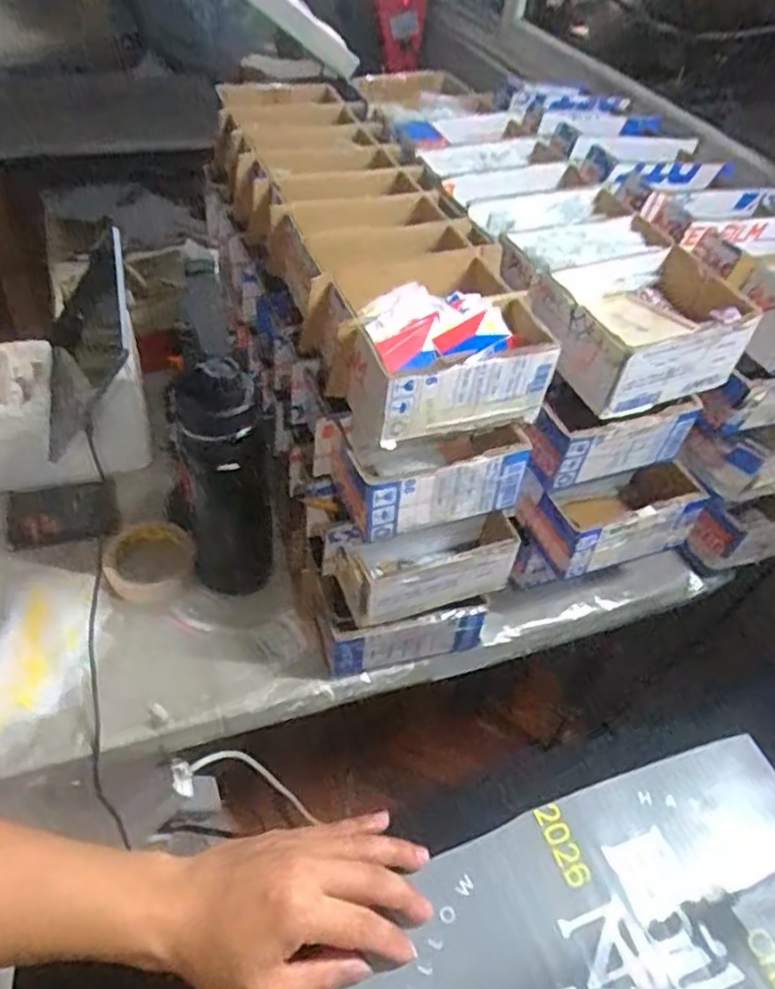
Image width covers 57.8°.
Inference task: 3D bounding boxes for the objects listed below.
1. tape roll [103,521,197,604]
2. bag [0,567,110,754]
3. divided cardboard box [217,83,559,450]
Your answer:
[{"bbox_3d":[-0.255,0.070,0.759,0.094,0.028,0.098,3,47,-4],"label":"tape roll"},{"bbox_3d":[-0.348,0.154,0.674,0.132,0.023,0.203,16,47,9],"label":"bag"},{"bbox_3d":[-0.040,-0.293,0.747,0.196,0.073,0.620,-12,50,-18],"label":"divided cardboard box"}]

